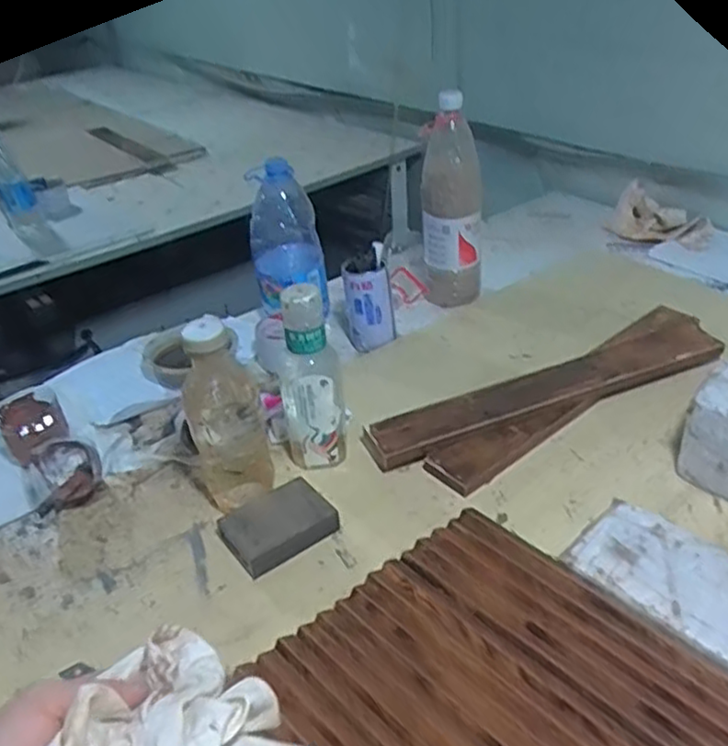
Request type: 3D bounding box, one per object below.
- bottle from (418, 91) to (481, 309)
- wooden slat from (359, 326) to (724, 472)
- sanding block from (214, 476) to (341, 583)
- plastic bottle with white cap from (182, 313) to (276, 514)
[{"bbox_3d":[0.128,-0.250,1.027,0.092,0.276,0.070,-1,33,4],"label":"bottle"},{"bbox_3d":[0.218,0.019,0.826,0.455,0.016,0.063,-15,48,-15],"label":"wooden slat"},{"bbox_3d":[-0.085,0.148,0.694,0.105,0.027,0.077,-21,39,-24],"label":"sanding block"},{"bbox_3d":[-0.133,0.041,0.689,0.071,0.203,0.076,-12,36,-13],"label":"plastic bottle with white cap"}]

